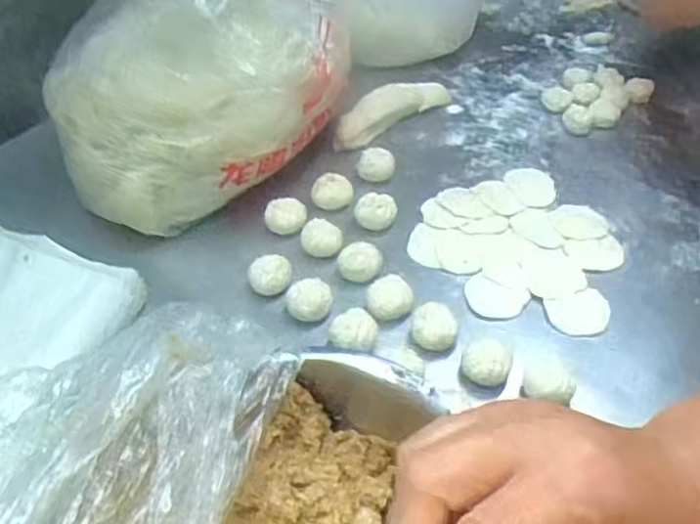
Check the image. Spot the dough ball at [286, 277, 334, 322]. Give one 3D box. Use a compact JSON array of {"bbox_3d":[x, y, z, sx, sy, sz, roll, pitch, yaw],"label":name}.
[{"bbox_3d":[-0.038,0.034,0.649,0.042,0.024,0.035,-9,50,-9],"label":"dough ball"}]

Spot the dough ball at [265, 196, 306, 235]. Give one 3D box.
[{"bbox_3d":[-0.068,-0.050,0.728,0.041,0.029,0.032,-5,50,-5],"label":"dough ball"}]

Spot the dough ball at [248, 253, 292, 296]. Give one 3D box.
[{"bbox_3d":[-0.078,0.011,0.675,0.041,0.023,0.040,0,50,0],"label":"dough ball"}]

